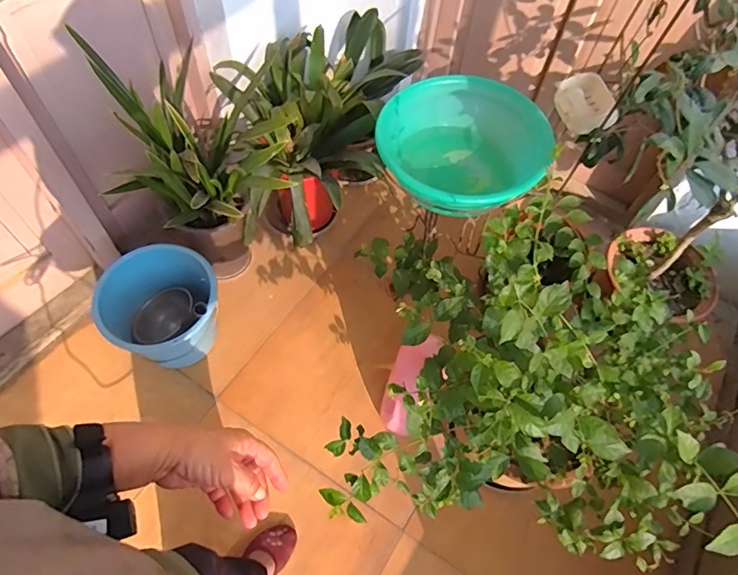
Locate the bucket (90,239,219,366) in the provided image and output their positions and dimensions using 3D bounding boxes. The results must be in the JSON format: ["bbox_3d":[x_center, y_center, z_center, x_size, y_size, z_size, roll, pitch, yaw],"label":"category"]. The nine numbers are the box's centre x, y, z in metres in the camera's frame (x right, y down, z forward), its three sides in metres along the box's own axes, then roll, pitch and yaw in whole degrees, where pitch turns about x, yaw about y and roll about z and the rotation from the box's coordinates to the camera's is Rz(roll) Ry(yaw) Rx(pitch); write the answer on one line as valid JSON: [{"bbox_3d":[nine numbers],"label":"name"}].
[{"bbox_3d":[-0.543,0.074,1.305,0.284,0.259,0.271,2,60,-3],"label":"bucket"}]

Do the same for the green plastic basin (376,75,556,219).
[{"bbox_3d":[0.212,-0.317,1.151,0.358,0.152,0.366,2,60,-3],"label":"green plastic basin"}]

